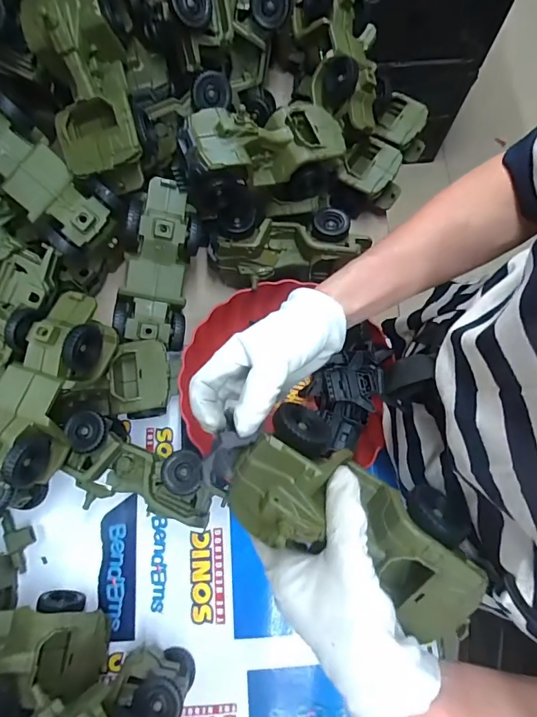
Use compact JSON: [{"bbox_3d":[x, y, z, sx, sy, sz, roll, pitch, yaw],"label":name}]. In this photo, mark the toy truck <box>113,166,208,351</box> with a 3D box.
[{"bbox_3d":[-0.124,-0.113,0.507,0.081,0.108,0.182,12,99,3],"label":"toy truck"}]

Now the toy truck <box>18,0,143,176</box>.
[{"bbox_3d":[-0.178,-0.266,0.420,0.081,0.069,0.177,-13,95,-4],"label":"toy truck"}]

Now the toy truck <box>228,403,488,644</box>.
[{"bbox_3d":[0.062,0.109,0.300,0.171,0.057,0.092,30,76,6],"label":"toy truck"}]

